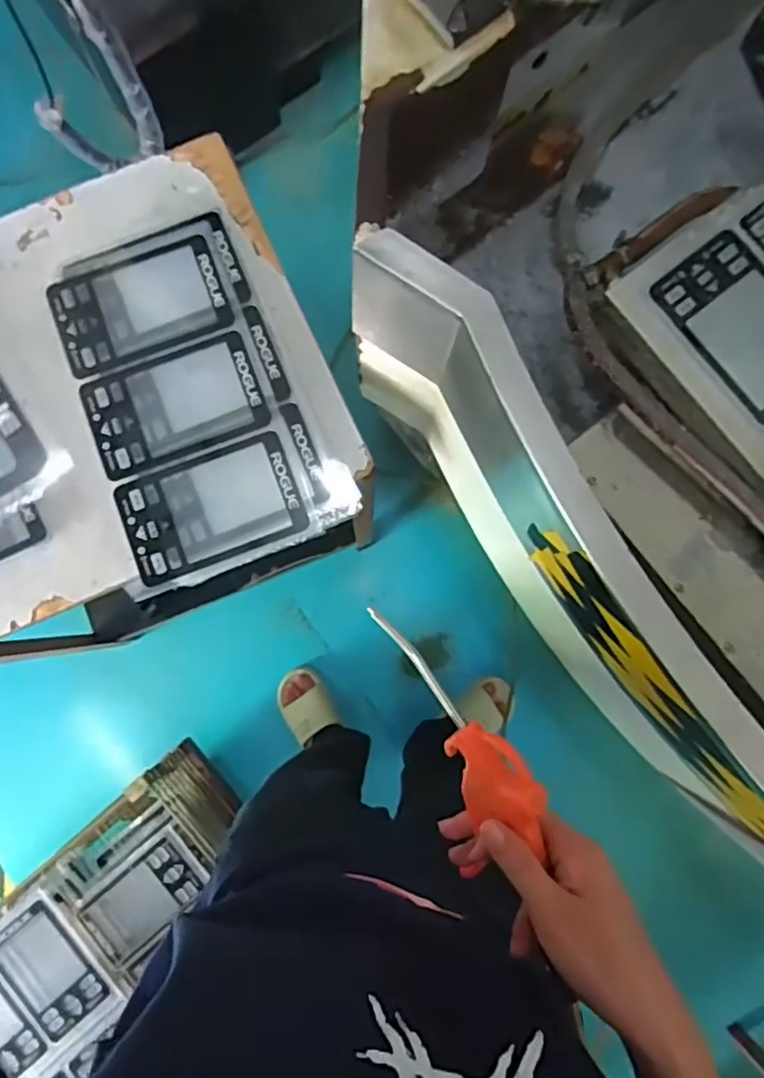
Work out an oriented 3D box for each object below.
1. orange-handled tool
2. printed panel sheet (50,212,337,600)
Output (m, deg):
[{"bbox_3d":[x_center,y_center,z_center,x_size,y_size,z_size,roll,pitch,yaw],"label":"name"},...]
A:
[{"bbox_3d":[0.044,0.117,0.392,0.042,0.046,0.173,-34,68,-5],"label":"orange-handled tool"},{"bbox_3d":[-0.220,-0.159,0.690,0.224,0.014,0.380,-23,86,-3],"label":"printed panel sheet"}]

